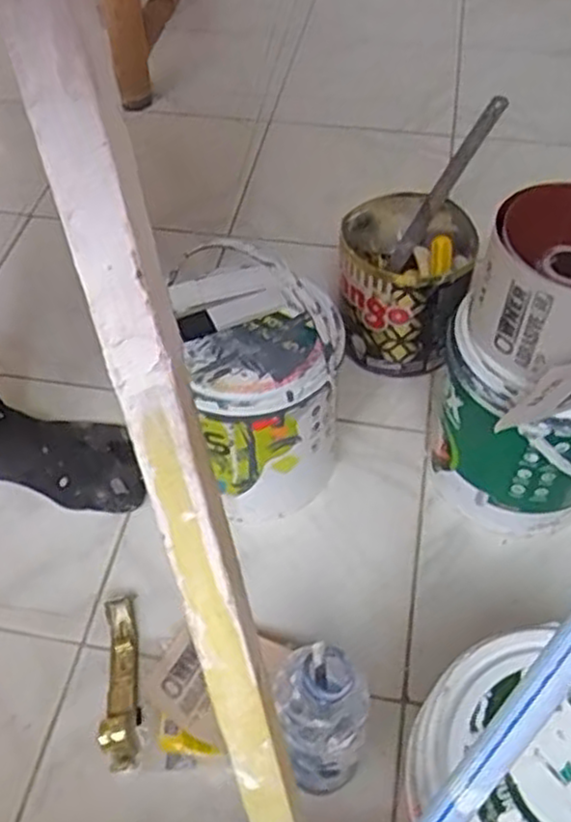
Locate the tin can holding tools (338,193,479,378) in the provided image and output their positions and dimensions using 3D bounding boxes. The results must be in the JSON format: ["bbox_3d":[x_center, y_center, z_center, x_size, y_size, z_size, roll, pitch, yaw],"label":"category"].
[{"bbox_3d":[0.138,-0.154,0.883,0.151,0.146,0.169,14,53,13],"label":"tin can holding tools"}]

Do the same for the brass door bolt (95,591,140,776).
[{"bbox_3d":[-0.149,0.238,0.667,0.030,0.035,0.155,-8,52,-4],"label":"brass door bolt"}]

